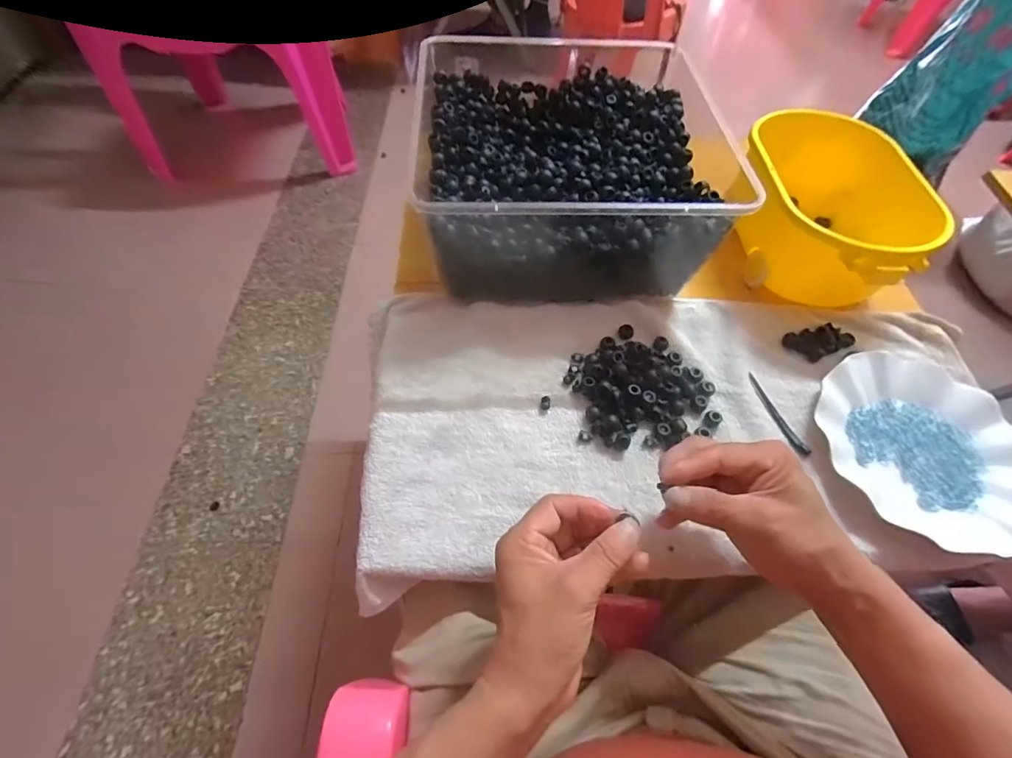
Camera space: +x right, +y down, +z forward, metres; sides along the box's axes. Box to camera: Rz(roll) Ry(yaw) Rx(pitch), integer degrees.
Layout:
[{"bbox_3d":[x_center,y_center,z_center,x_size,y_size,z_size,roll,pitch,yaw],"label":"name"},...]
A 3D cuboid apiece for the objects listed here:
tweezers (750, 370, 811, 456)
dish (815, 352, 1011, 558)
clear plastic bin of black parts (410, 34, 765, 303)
[{"bbox_3d":[0.256,0.032,0.439,0.011,0.005,0.089,-15,59,-11],"label":"tweezers"},{"bbox_3d":[0.387,0.056,0.424,0.176,0.032,0.184,2,58,-3],"label":"dish"},{"bbox_3d":[0.066,-0.221,0.501,0.290,0.128,0.290,1,58,-3],"label":"clear plastic bin of black parts"}]

